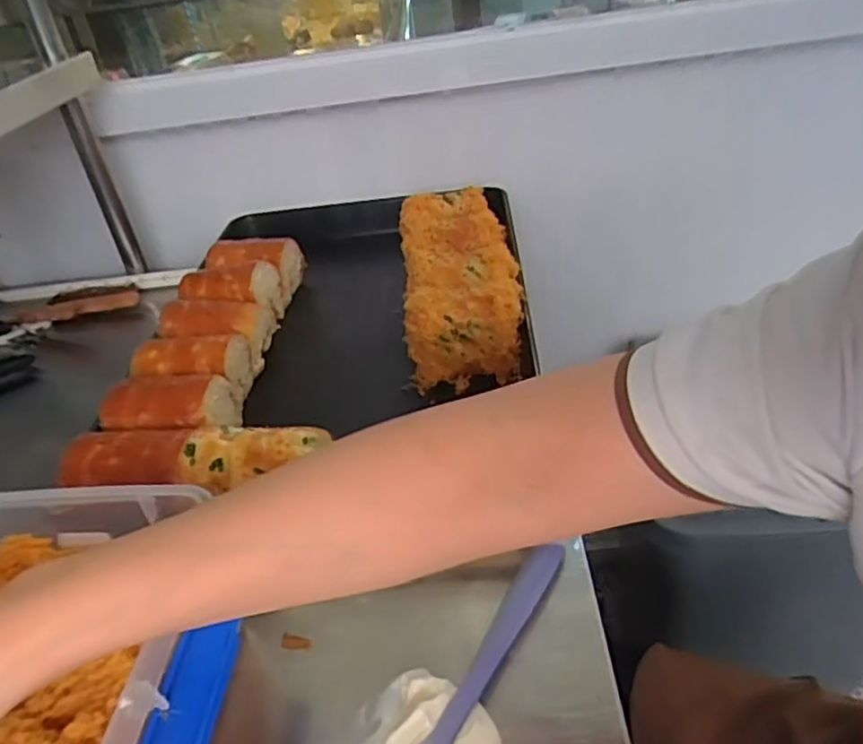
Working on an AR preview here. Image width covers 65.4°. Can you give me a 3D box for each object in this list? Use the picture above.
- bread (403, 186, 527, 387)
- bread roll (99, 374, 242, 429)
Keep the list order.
[{"bbox_3d":[0.029,-0.114,0.751,0.119,0.070,0.334,-8,36,1],"label":"bread"},{"bbox_3d":[-0.229,0.038,0.591,0.098,0.062,0.070,-9,36,0],"label":"bread roll"}]

